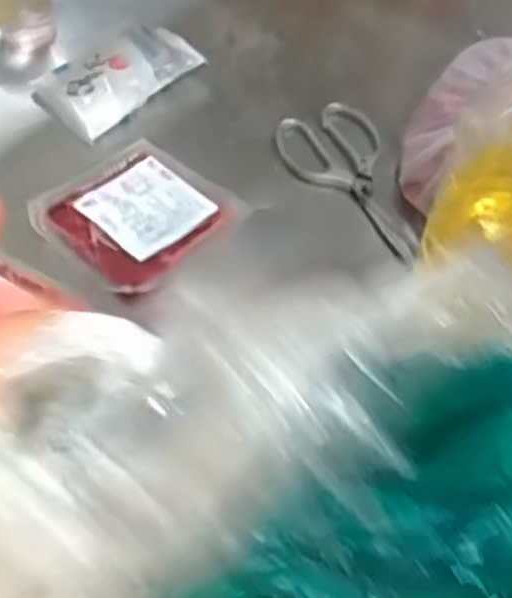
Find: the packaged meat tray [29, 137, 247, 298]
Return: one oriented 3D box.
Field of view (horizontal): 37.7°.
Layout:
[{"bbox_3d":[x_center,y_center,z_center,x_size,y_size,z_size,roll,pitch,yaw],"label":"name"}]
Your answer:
[{"bbox_3d":[-0.120,-0.084,0.724,0.149,0.022,0.163,-38,64,-23],"label":"packaged meat tray"}]

